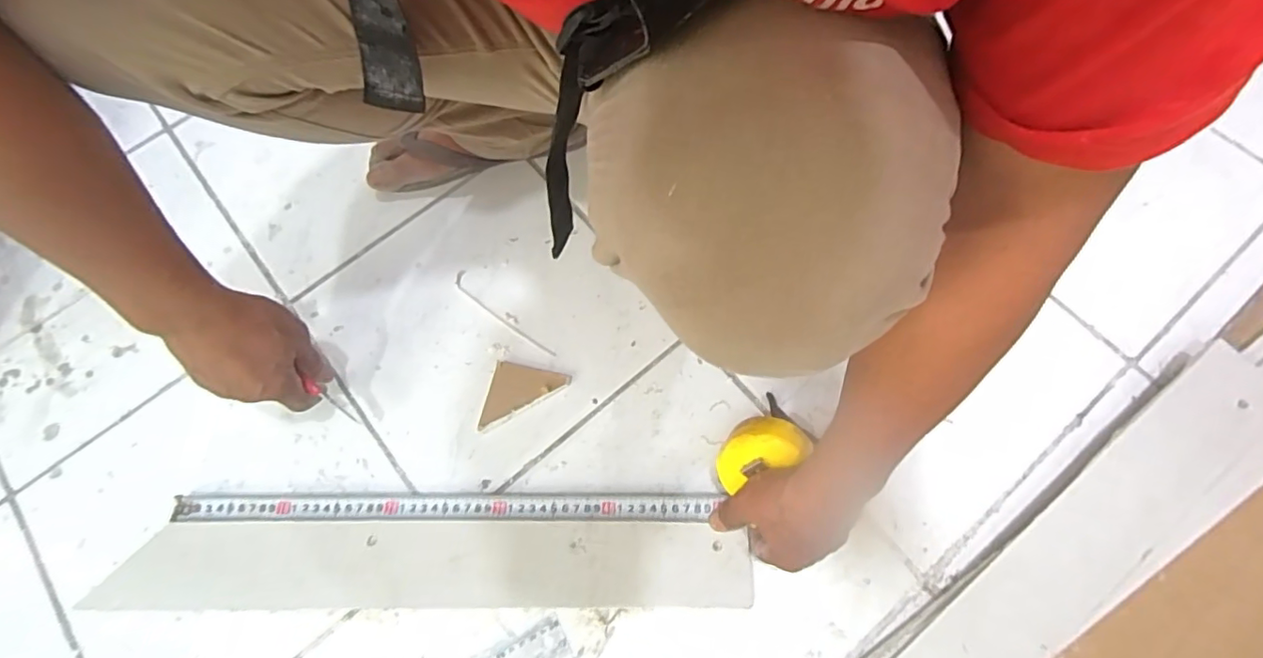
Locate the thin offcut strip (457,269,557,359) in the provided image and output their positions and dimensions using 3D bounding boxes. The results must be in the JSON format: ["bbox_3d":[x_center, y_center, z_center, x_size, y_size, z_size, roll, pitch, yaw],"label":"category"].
[{"bbox_3d":[-0.132,-0.013,0.584,0.137,0.006,0.015,38,76,14],"label":"thin offcut strip"}]

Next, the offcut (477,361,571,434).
[{"bbox_3d":[-0.103,0.069,0.549,0.074,0.013,0.068,9,71,5],"label":"offcut"}]

